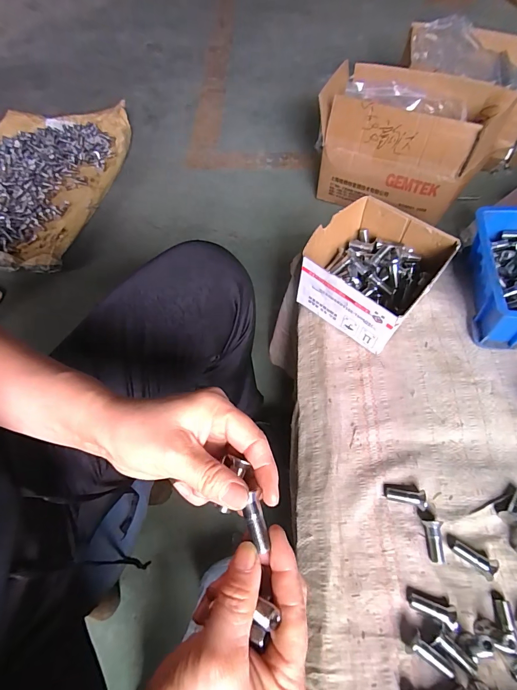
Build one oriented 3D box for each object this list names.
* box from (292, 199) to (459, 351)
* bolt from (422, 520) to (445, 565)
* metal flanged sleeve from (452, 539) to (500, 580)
[{"bbox_3d":[0.139,-0.092,0.446,0.143,0.080,0.148,39,67,21],"label":"box"},{"bbox_3d":[0.161,0.179,0.323,0.013,0.012,0.035,0,70,1],"label":"bolt"},{"bbox_3d":[0.193,0.191,0.318,0.037,0.013,0.016,32,66,19],"label":"metal flanged sleeve"}]

